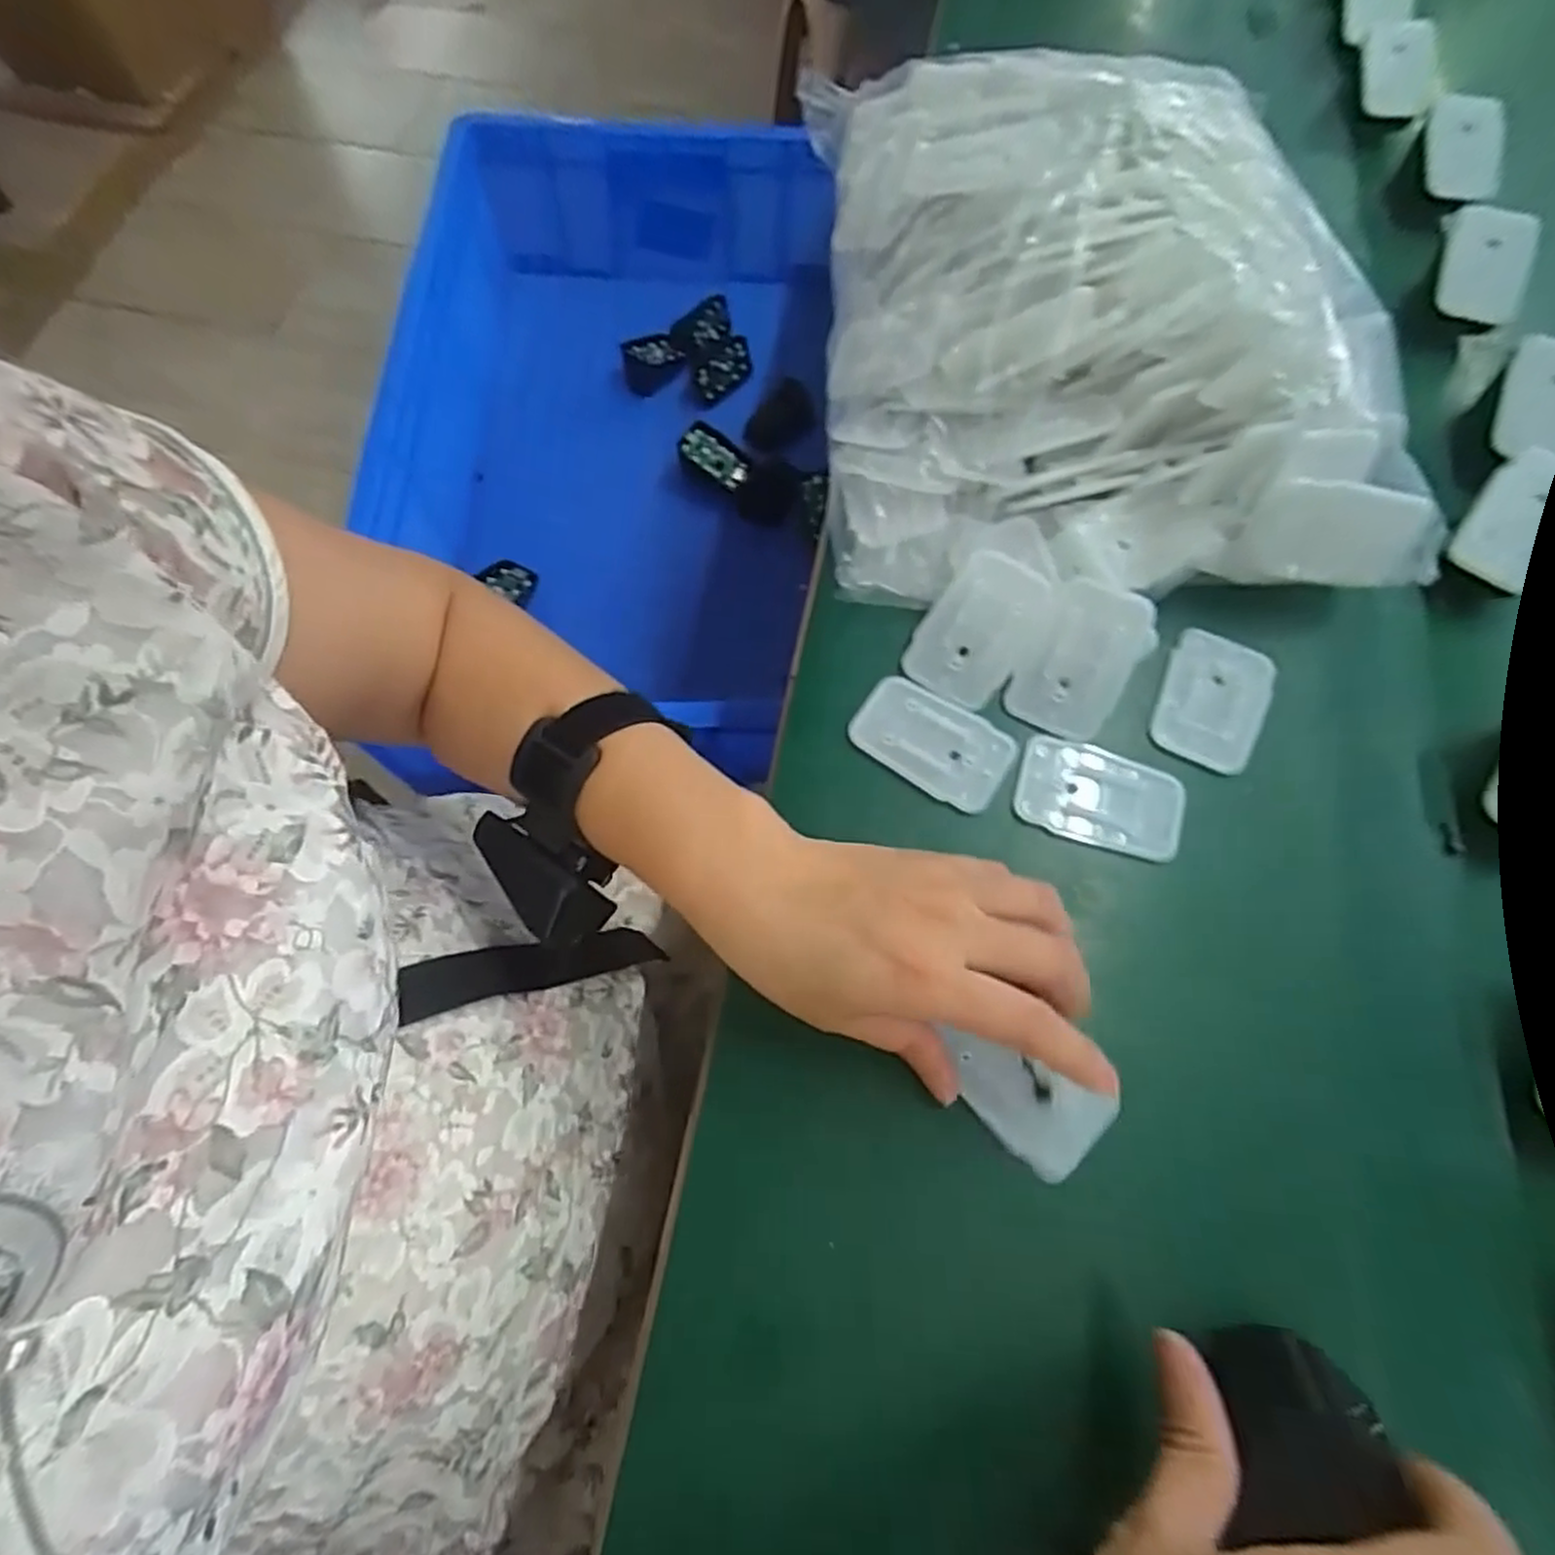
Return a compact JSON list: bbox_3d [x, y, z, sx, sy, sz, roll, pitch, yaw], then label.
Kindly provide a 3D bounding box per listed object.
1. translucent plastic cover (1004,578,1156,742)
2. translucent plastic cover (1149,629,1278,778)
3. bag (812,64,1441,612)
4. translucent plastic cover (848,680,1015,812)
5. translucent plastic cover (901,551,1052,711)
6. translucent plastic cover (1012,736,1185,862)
[{"bbox_3d":[0.136,-0.053,0.340,0.044,0.004,0.069,26,100,8],"label":"translucent plastic cover"},{"bbox_3d":[0.202,-0.036,0.351,0.046,0.004,0.065,24,72,8],"label":"translucent plastic cover"},{"bbox_3d":[0.153,-0.226,0.366,0.256,0.092,0.296,-2,71,-1],"label":"bag"},{"bbox_3d":[0.069,-0.016,0.343,0.070,0.004,0.043,30,73,10],"label":"translucent plastic cover"},{"bbox_3d":[0.092,-0.068,0.348,0.046,0.005,0.067,31,99,9],"label":"translucent plastic cover"},{"bbox_3d":[0.141,0.009,0.332,0.070,0.004,0.044,16,72,5],"label":"translucent plastic cover"}]

